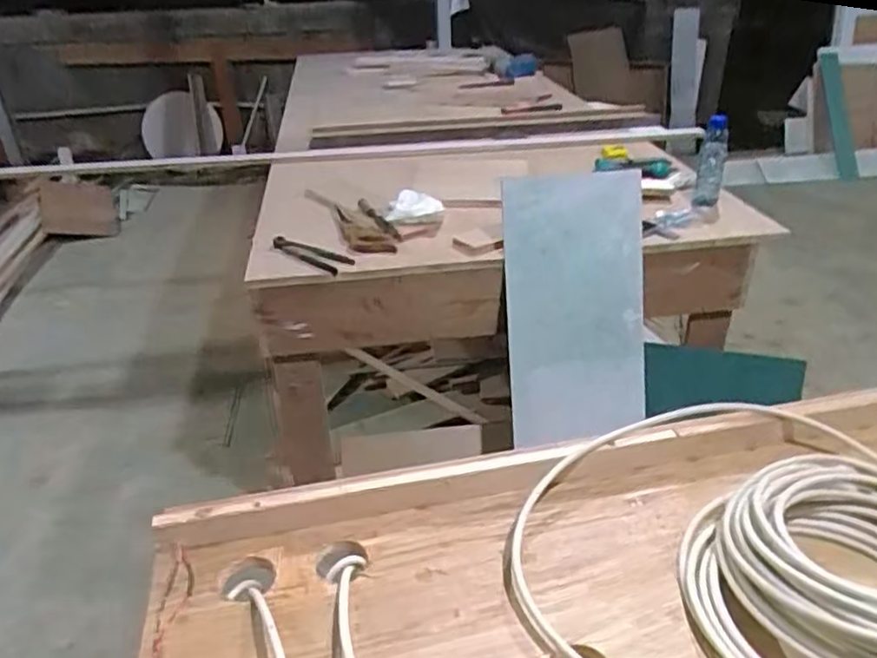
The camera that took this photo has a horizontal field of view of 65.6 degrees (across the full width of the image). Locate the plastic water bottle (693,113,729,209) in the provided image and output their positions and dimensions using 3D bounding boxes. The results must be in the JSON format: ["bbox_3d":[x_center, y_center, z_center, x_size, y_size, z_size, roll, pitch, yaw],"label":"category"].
[{"bbox_3d":[0.603,-0.369,1.498,0.055,0.188,0.051,11,34,18],"label":"plastic water bottle"}]

